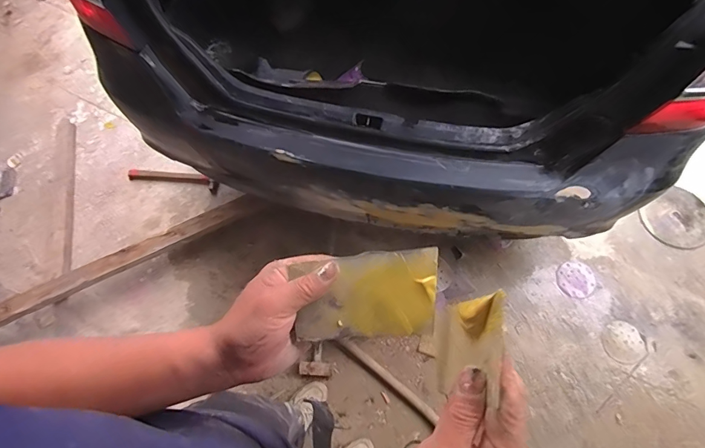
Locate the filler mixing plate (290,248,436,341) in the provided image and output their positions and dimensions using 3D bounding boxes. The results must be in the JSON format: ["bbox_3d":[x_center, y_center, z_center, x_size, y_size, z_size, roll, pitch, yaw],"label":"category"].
[{"bbox_3d":[0.011,0.066,0.363,0.133,0.005,0.073,-8,88,16],"label":"filler mixing plate"}]

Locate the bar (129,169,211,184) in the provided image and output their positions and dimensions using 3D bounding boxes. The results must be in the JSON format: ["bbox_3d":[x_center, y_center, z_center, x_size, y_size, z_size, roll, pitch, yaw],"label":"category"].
[{"bbox_3d":[-0.796,-0.208,1.733,0.372,0.041,0.037,2,68,3],"label":"bar"}]

